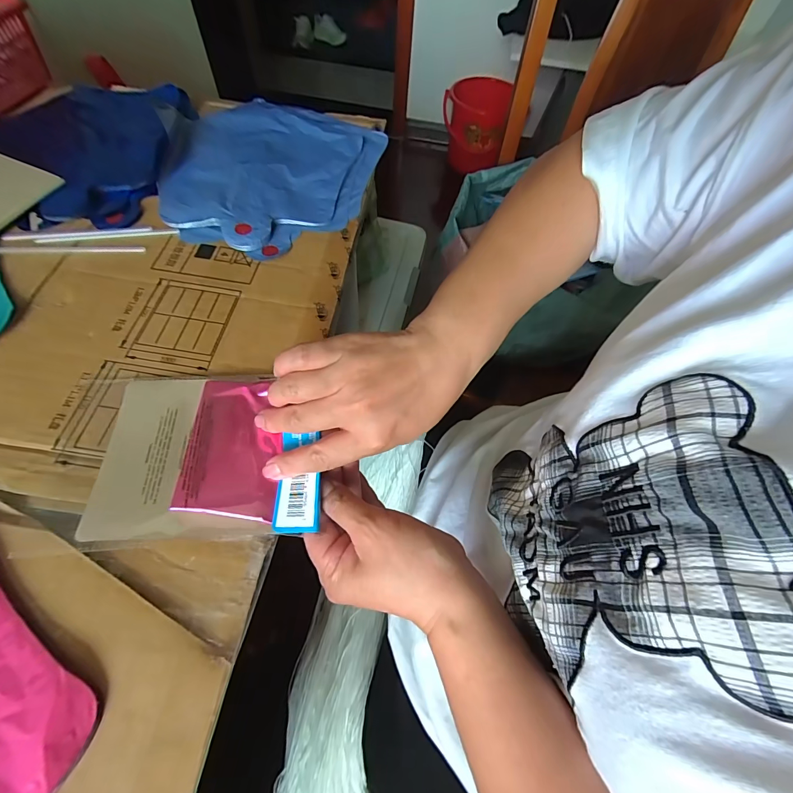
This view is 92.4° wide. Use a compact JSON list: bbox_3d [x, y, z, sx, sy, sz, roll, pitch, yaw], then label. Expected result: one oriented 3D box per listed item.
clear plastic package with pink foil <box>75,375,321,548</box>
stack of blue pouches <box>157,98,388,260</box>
[{"bbox_3d":[-0.126,0.037,0.264,0.140,0.020,0.116,-3,61,-4],"label":"clear plastic package with pink foil"},{"bbox_3d":[-0.141,-0.255,0.416,0.219,0.017,0.254,11,61,4],"label":"stack of blue pouches"}]

